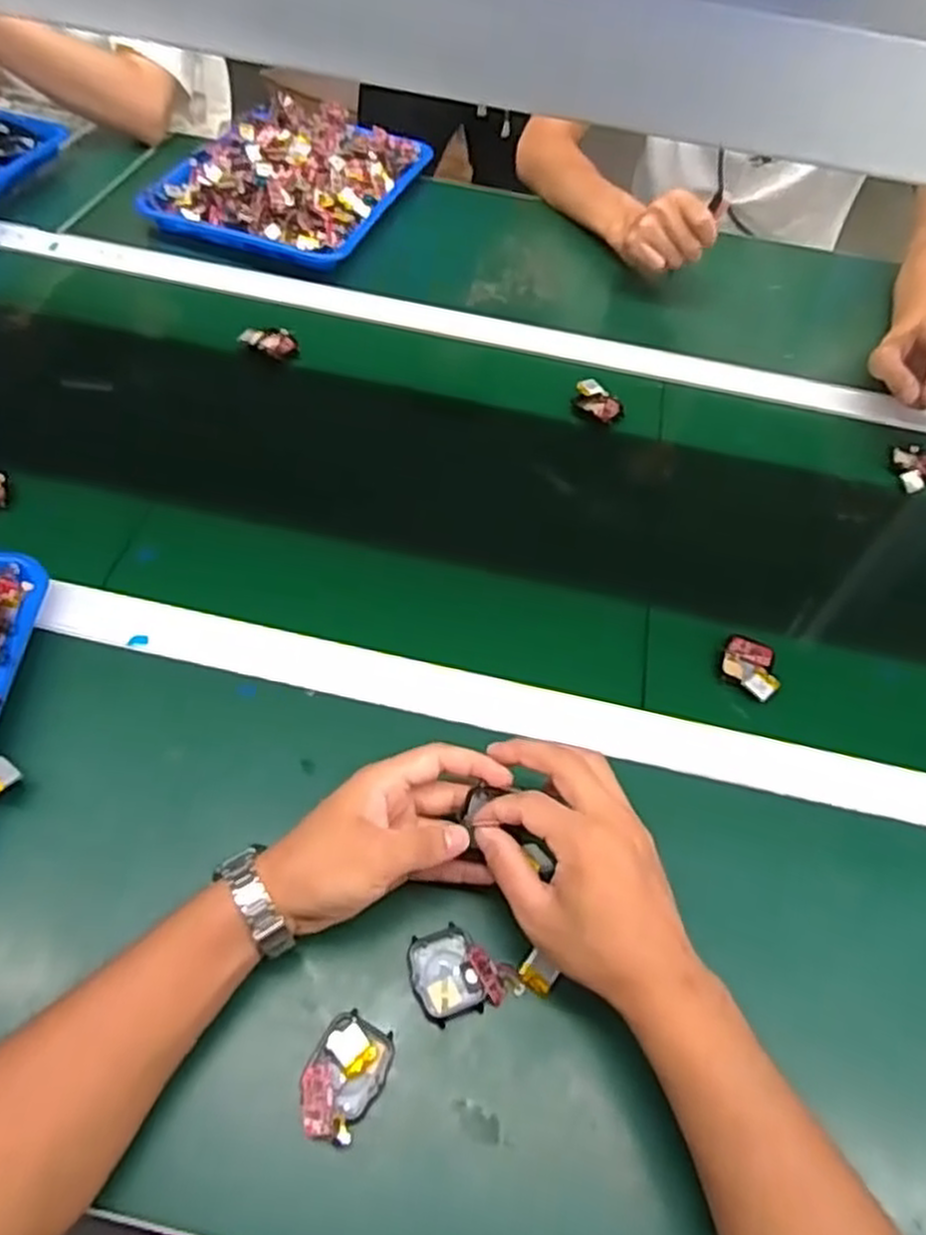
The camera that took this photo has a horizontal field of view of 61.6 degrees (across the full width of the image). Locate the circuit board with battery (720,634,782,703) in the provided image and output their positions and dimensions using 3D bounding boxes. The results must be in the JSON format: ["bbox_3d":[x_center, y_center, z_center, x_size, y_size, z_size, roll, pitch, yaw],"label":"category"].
[{"bbox_3d":[0.216,0.036,0.583,0.047,0.007,0.046,28,58,27],"label":"circuit board with battery"}]

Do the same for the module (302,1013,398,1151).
[{"bbox_3d":[-0.062,0.241,0.407,0.041,0.013,0.057,20,55,9],"label":"module"}]

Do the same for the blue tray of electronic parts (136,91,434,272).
[{"bbox_3d":[-0.193,-0.520,0.909,0.229,0.060,0.295,20,55,10],"label":"blue tray of electronic parts"}]

